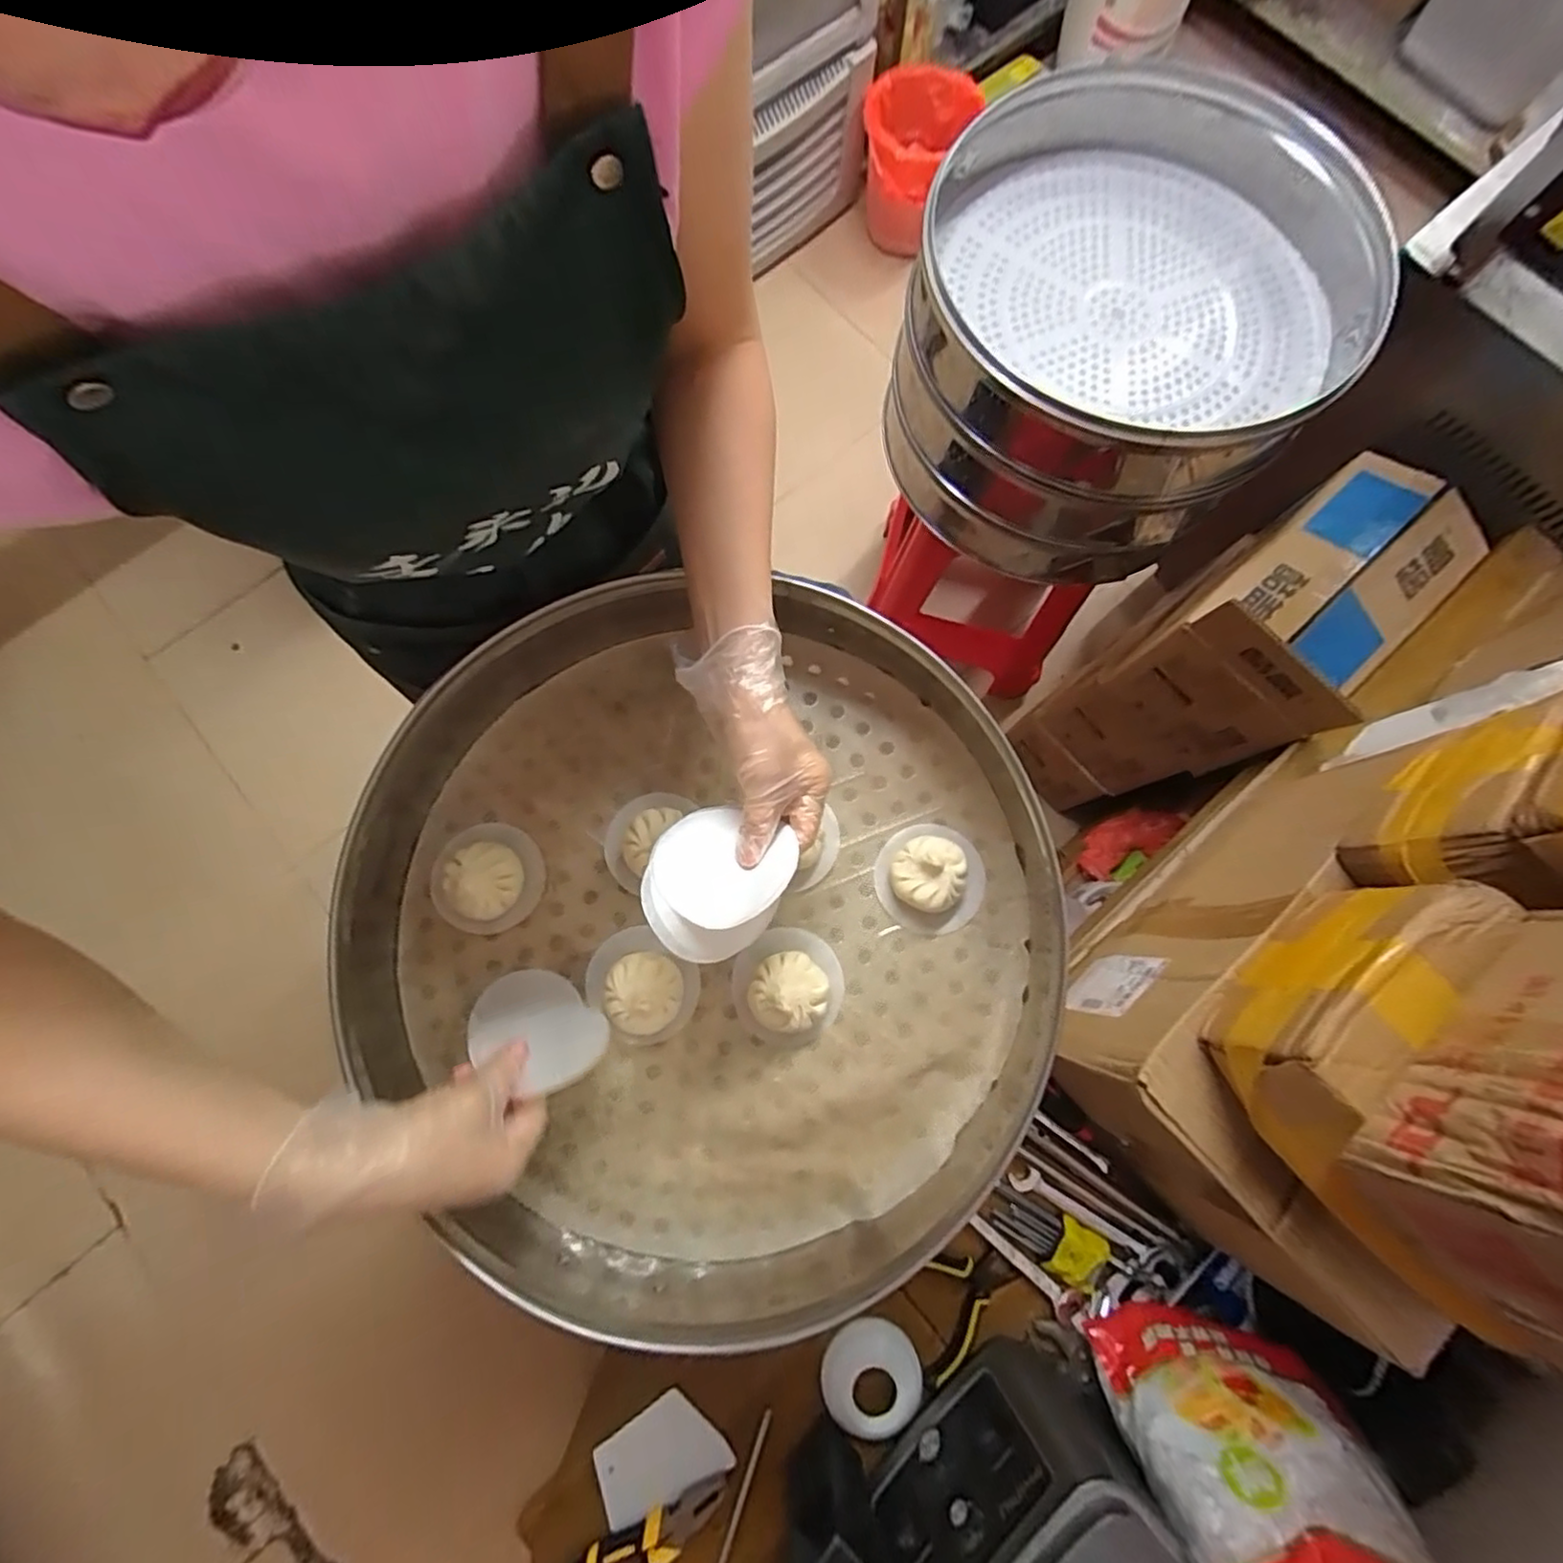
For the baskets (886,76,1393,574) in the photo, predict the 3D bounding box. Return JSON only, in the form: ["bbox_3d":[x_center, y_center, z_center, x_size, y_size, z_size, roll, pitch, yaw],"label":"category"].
[{"bbox_3d":[0.424,-0.599,0.866,0.526,0.262,0.563,42,81,8],"label":"baskets"}]

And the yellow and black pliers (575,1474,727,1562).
[{"bbox_3d":[-0.132,0.694,0.587,0.184,0.018,0.057,-36,81,-7],"label":"yellow and black pliers"}]

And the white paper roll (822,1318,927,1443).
[{"bbox_3d":[0.084,0.562,0.621,0.091,0.028,0.081,-22,79,-5],"label":"white paper roll"}]

